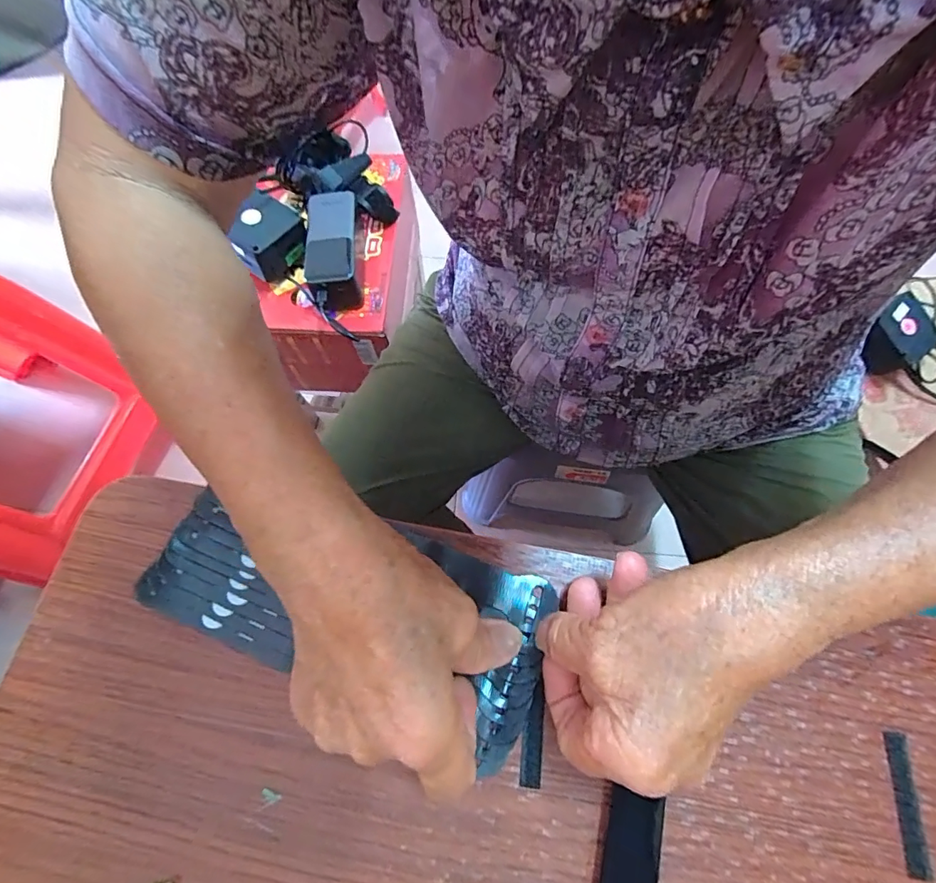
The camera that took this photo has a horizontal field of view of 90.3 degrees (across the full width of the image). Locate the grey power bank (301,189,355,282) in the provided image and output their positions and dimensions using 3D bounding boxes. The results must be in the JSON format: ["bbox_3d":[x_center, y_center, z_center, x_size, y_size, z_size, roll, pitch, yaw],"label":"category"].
[{"bbox_3d":[-0.150,-0.225,0.502,0.050,0.016,0.115,-2,68,0],"label":"grey power bank"}]

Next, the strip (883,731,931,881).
[{"bbox_3d":[0.197,0.162,0.209,0.010,0.004,0.054,6,70,4],"label":"strip"}]

